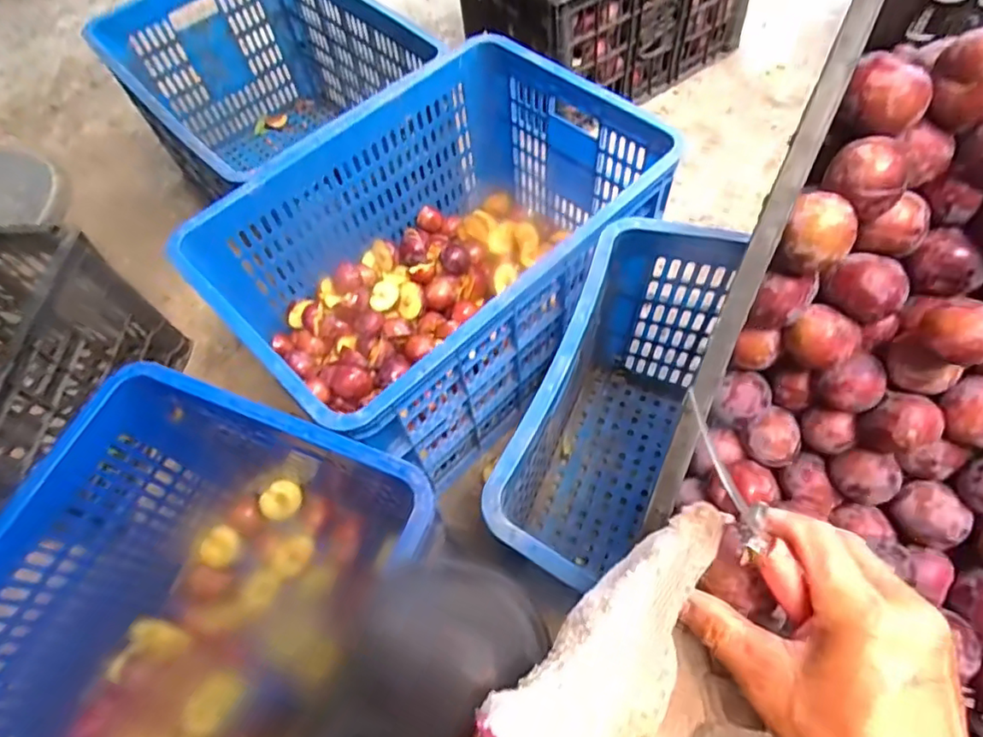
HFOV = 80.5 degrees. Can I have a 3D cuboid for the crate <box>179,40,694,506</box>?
[{"bbox_3d":[-0.055,-0.151,0.807,0.395,0.259,0.581,35,66,25],"label":"crate"}]

